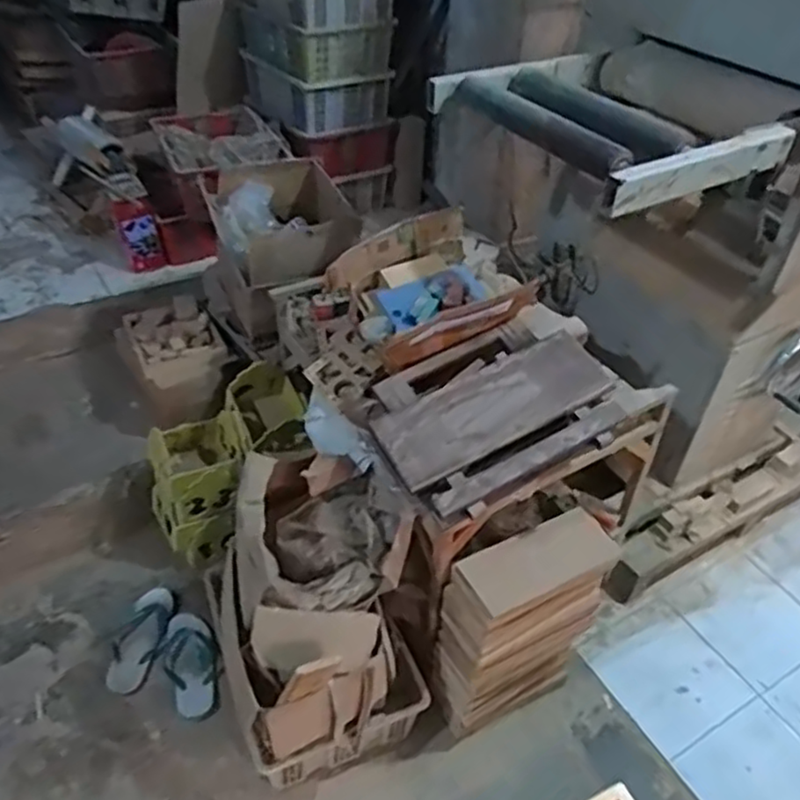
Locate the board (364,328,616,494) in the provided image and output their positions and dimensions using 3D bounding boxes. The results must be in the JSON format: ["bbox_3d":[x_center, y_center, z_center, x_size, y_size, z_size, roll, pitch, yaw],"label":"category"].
[{"bbox_3d":[0.153,0.008,1.180,0.386,0.028,0.157,-25,56,-9],"label":"board"}]

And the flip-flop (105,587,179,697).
[{"bbox_3d":[-0.588,0.544,1.575,0.105,0.037,0.248,8,41,6],"label":"flip-flop"}]

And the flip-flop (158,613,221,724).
[{"bbox_3d":[-0.460,0.587,1.530,0.116,0.036,0.246,-19,45,-24],"label":"flip-flop"}]

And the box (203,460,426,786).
[{"bbox_3d":[-0.175,0.396,1.335,0.349,0.548,0.412,-16,44,-21],"label":"box"}]

